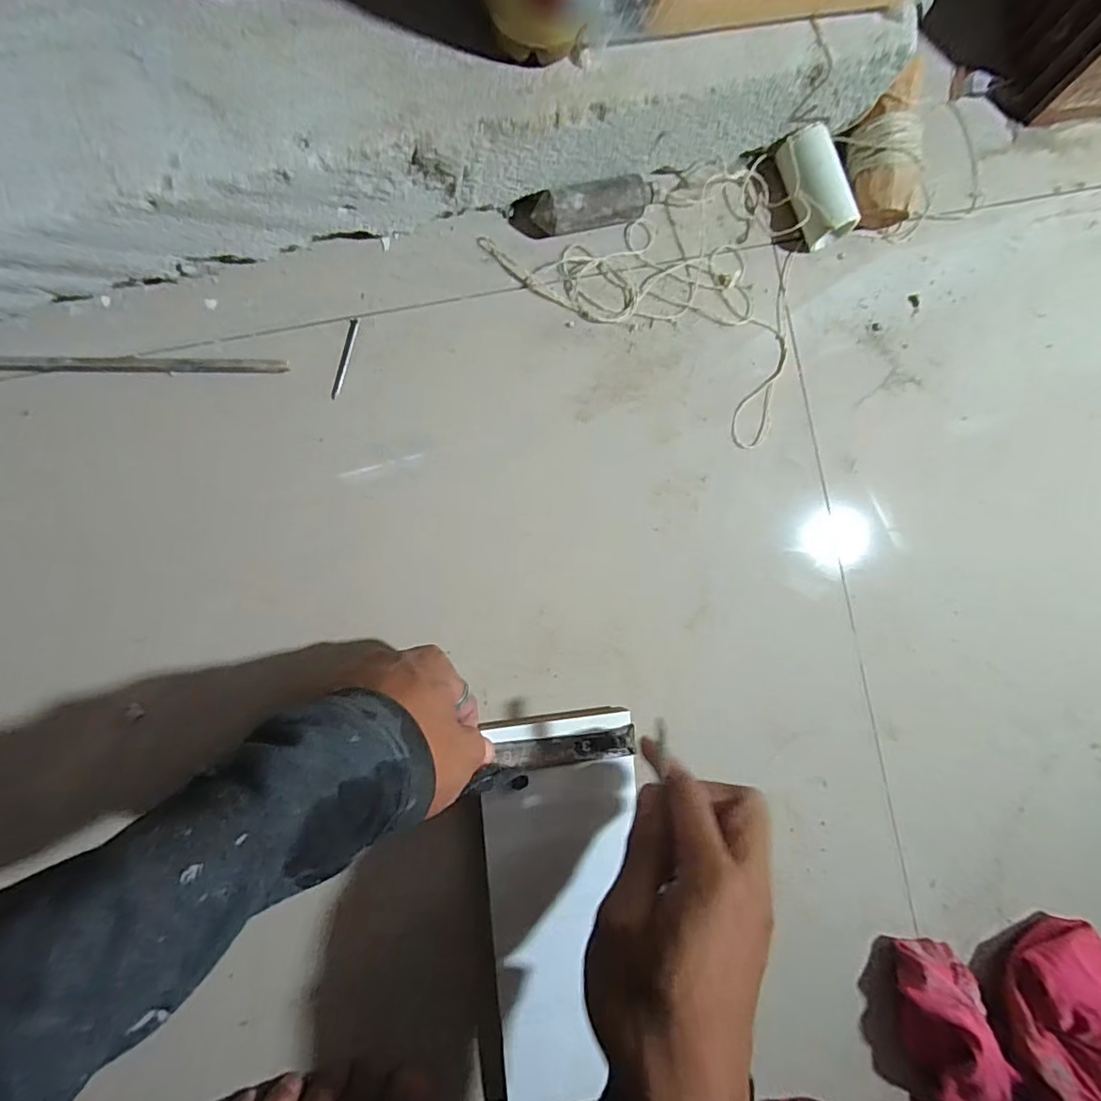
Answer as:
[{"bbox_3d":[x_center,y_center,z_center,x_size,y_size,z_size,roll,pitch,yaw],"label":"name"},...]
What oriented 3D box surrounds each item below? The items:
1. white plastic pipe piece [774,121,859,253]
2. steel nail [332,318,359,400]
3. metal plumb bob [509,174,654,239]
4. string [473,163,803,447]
[{"bbox_3d":[0.171,-0.236,0.356,0.031,0.031,0.065,-24,96,-7],"label":"white plastic pipe piece"},{"bbox_3d":[-0.123,-0.115,0.324,0.005,0.004,0.048,15,90,-9],"label":"steel nail"},{"bbox_3d":[0.020,-0.211,0.335,0.085,0.024,0.026,-13,94,-8],"label":"metal plumb bob"},{"bbox_3d":[0.090,-0.188,0.358,0.213,0.012,0.147,33,87,-9],"label":"string"}]

